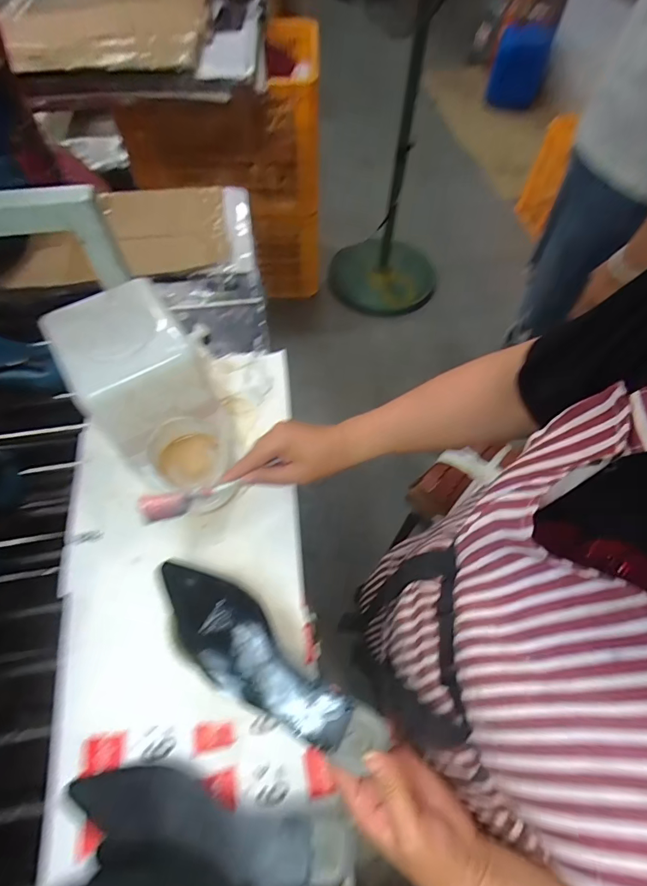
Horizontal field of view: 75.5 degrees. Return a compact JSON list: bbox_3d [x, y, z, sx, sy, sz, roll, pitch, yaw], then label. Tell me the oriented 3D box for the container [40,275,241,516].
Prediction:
[{"bbox_3d":[-0.198,-0.048,0.502,0.133,0.164,0.248,-30,66,-16],"label":"container"}]

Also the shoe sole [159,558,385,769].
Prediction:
[{"bbox_3d":[-0.062,0.199,0.387,0.248,0.027,0.073,28,64,25],"label":"shoe sole"}]

